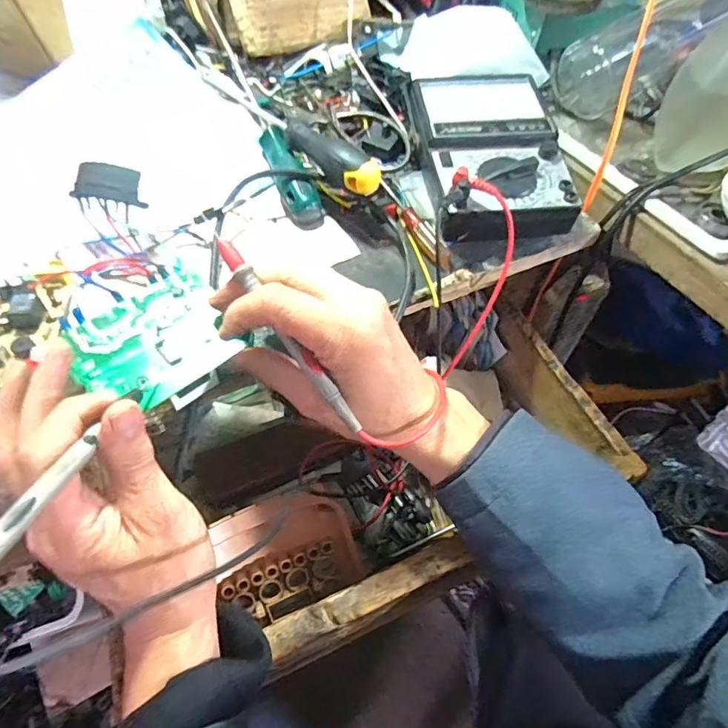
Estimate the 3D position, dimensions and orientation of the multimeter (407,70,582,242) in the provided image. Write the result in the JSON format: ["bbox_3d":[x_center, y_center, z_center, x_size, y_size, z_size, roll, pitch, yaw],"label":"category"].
[{"bbox_3d":[0.104,-0.179,0.432,0.111,0.049,0.184,-3,55,-7],"label":"multimeter"}]

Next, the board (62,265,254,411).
[{"bbox_3d":[-0.126,-0.015,0.309,0.089,0.011,0.074,-36,65,-26],"label":"board"}]

